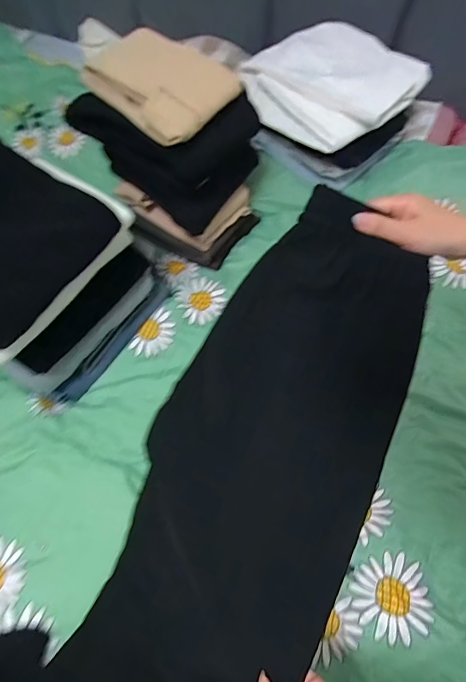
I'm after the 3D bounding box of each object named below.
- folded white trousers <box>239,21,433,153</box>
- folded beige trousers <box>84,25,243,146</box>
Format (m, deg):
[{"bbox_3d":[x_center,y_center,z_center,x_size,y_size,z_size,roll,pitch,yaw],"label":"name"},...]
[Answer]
[{"bbox_3d":[0.194,-0.504,0.706,0.316,0.072,0.253,-41,71,-16],"label":"folded white trousers"},{"bbox_3d":[-0.106,-0.379,0.521,0.185,0.059,0.153,35,71,15],"label":"folded beige trousers"}]

